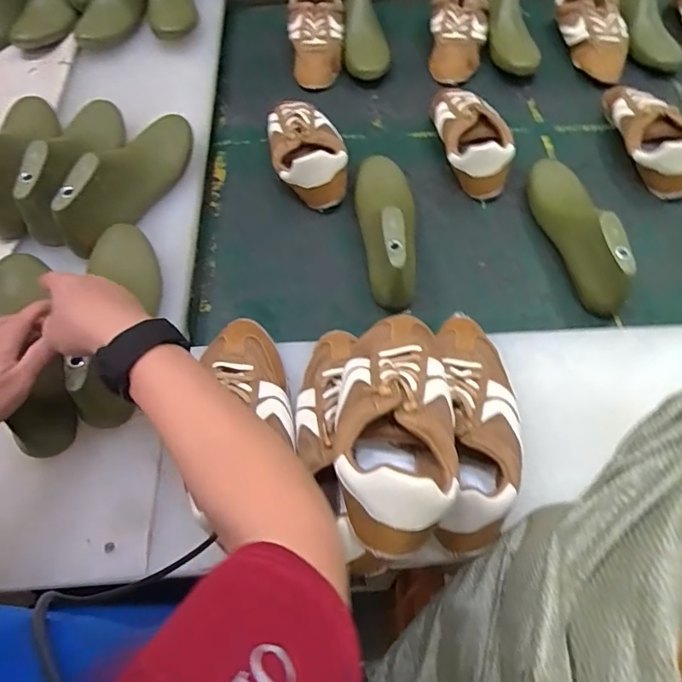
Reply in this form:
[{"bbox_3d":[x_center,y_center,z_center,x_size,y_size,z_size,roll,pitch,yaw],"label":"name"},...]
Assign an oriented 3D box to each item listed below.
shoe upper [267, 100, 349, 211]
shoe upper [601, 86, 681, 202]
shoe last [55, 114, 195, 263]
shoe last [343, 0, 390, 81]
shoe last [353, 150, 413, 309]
[{"bbox_3d":[-0.052,-0.293,0.793,0.105,0.075,0.186,-8,60,-3],"label":"shoe upper"},{"bbox_3d":[0.486,-0.337,0.831,0.103,0.076,0.239,2,60,3],"label":"shoe upper"},{"bbox_3d":[-0.271,-0.215,0.692,0.063,0.110,0.261,15,61,10],"label":"shoe last"},{"bbox_3d":[0.046,-0.562,0.959,0.082,0.081,0.205,-1,60,1],"label":"shoe last"},{"bbox_3d":[0.056,-0.158,0.714,0.068,0.082,0.281,-7,60,-2],"label":"shoe last"}]

